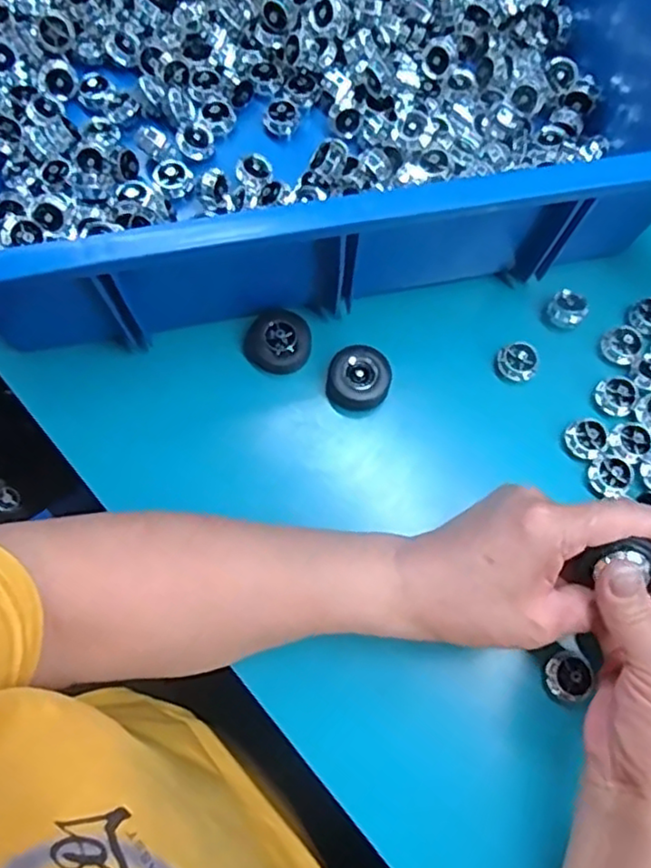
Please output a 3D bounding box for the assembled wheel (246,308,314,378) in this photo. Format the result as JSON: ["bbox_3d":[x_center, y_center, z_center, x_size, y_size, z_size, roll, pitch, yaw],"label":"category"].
[{"bbox_3d":[-0.028,-0.056,0.409,0.039,0.017,0.038,0,73,0],"label":"assembled wheel"}]

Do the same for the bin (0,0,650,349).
[{"bbox_3d":[-0.027,-0.246,0.413,0.461,0.110,0.346,-11,73,-3],"label":"bin"}]

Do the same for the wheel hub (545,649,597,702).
[{"bbox_3d":[0.128,0.130,0.353,0.022,0.019,0.024,0,73,0],"label":"wheel hub"}]

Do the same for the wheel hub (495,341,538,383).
[{"bbox_3d":[0.119,-0.044,0.409,0.023,0.012,0.022,0,73,0],"label":"wheel hub"}]

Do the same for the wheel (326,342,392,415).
[{"bbox_3d":[0.021,-0.033,0.401,0.036,0.020,0.037,0,73,0],"label":"wheel"}]

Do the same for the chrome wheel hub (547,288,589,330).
[{"bbox_3d":[0.153,-0.079,0.418,0.023,0.014,0.022,0,73,0],"label":"chrome wheel hub"}]

